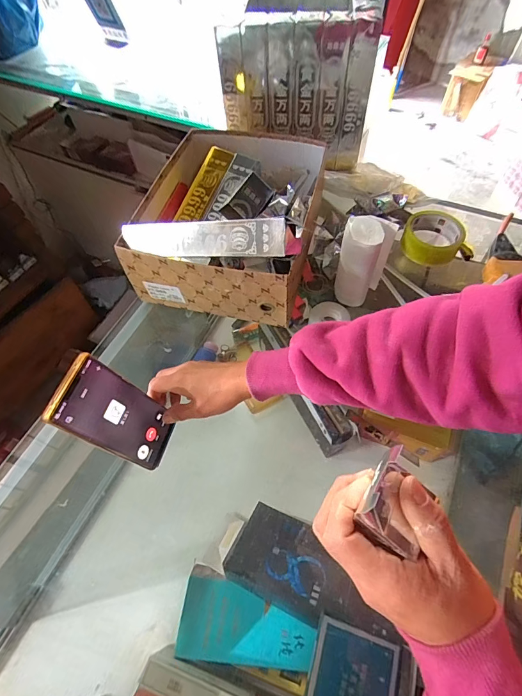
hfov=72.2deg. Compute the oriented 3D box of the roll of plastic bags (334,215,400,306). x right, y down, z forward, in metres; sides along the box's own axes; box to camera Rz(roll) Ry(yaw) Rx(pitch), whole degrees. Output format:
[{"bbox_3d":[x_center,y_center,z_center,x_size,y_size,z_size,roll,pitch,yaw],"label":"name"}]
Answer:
[{"bbox_3d":[0.144,-0.124,0.516,0.056,0.126,0.063,30,65,18],"label":"roll of plastic bags"}]

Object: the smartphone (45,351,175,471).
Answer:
[{"bbox_3d":[-0.152,0.077,0.392,0.010,0.157,0.074,5,56,35],"label":"smartphone"}]

